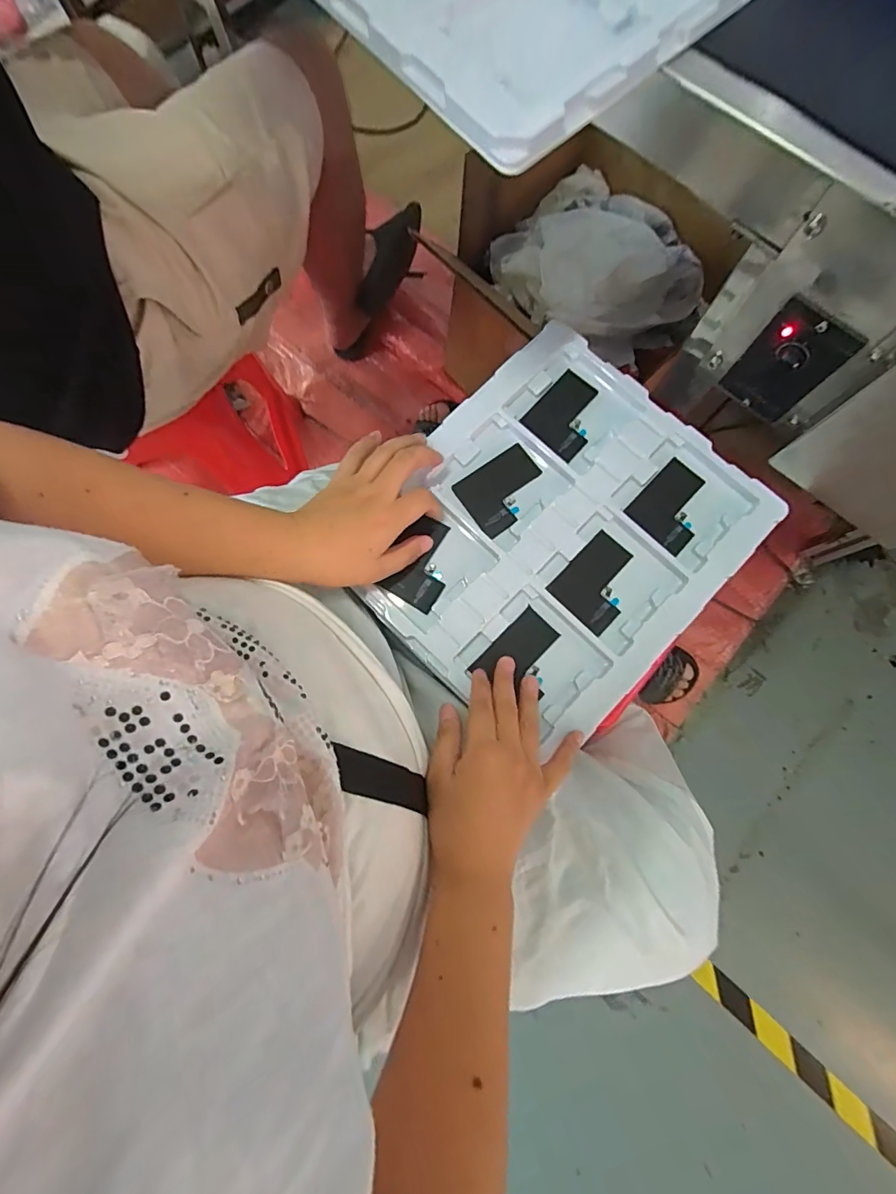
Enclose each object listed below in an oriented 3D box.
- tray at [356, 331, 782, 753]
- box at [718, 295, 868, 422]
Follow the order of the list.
[{"bbox_3d":[0.091,-0.057,0.435,0.271,0.028,0.311,44,80,10],"label":"tray"},{"bbox_3d":[0.260,-0.177,0.381,0.058,0.096,0.019,36,81,7],"label":"box"}]

